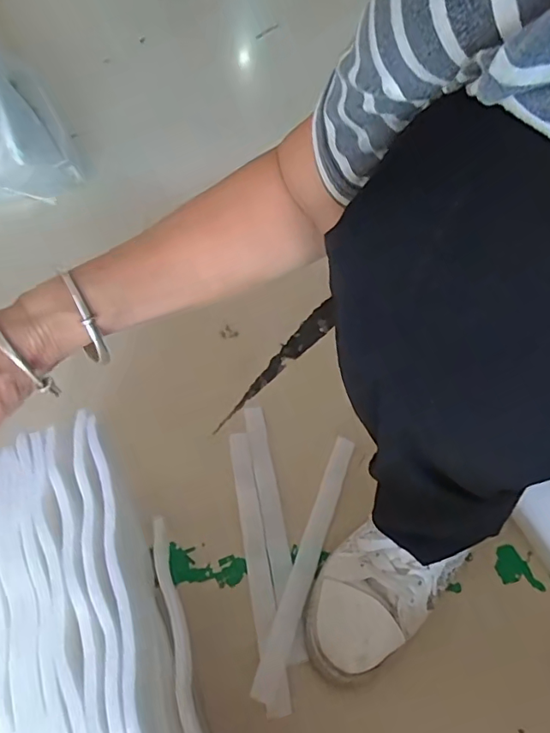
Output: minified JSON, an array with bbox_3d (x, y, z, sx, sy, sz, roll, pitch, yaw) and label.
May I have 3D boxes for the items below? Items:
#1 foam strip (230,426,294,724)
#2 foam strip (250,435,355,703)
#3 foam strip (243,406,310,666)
[{"bbox_3d":[-0.018,0.172,0.465,0.021,0.012,0.252,-6,53,-9],"label":"foam strip"},{"bbox_3d":[0.033,0.172,0.470,0.022,0.011,0.248,19,53,10],"label":"foam strip"},{"bbox_3d":[-0.003,0.145,0.491,0.023,0.012,0.255,-6,53,-9],"label":"foam strip"}]

